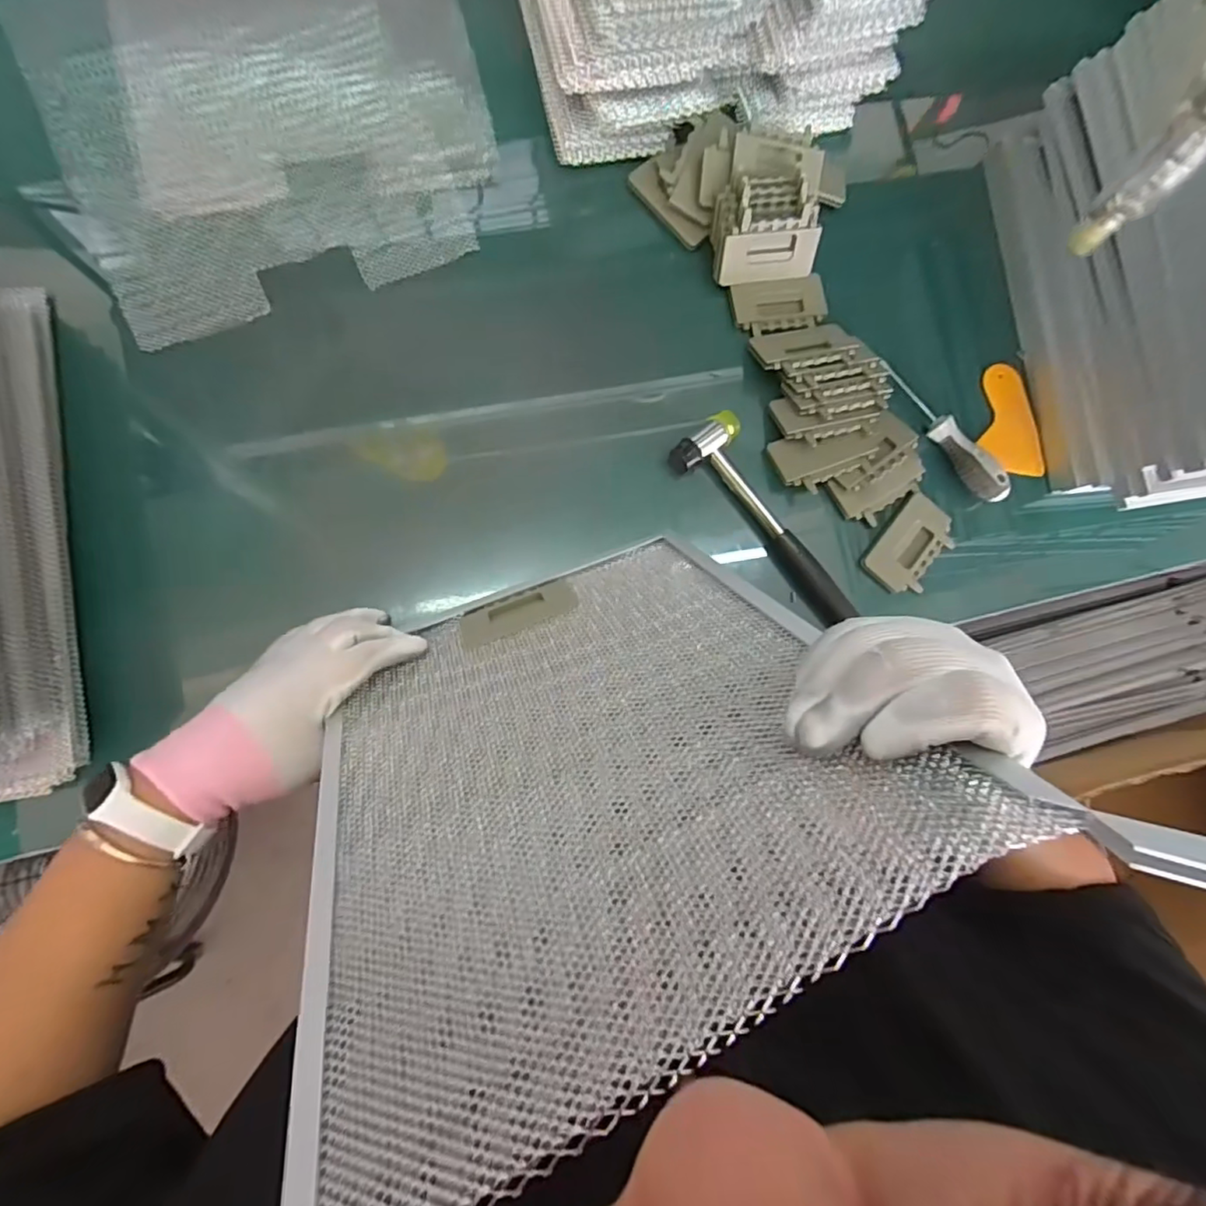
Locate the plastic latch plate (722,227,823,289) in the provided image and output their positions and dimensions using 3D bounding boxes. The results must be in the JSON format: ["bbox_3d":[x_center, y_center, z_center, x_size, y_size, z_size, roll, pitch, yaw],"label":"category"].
[{"bbox_3d":[0.142,-0.296,0.498,0.082,0.040,0.008,-12,51,-6],"label":"plastic latch plate"}]

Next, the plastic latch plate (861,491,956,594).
[{"bbox_3d":[0.271,-0.049,0.512,0.056,0.007,0.088,39,81,0],"label":"plastic latch plate"}]

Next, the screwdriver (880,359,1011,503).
[{"bbox_3d":[0.301,-0.153,0.512,0.021,0.026,0.153,-41,89,-9],"label":"screwdriver"}]

